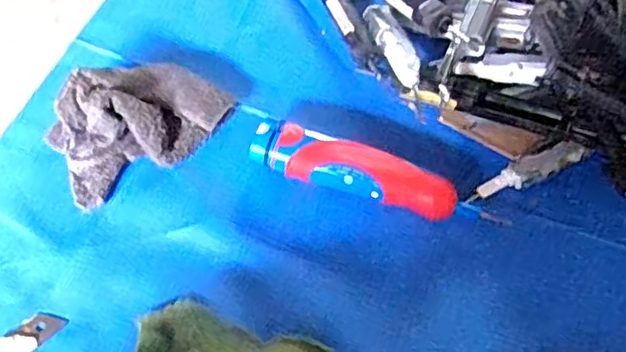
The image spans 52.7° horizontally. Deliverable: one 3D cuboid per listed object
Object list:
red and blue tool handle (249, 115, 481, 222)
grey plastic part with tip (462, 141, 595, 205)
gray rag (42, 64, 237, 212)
[{"bbox_3d":[0.030,-0.001,0.390,0.141,0.024,0.032,17,59,11],"label":"red and blue tool handle"},{"bbox_3d":[0.132,-0.004,0.392,0.077,0.009,0.015,-23,62,5],"label":"grey plastic part with tip"},{"bbox_3d":[-0.115,-0.041,0.414,0.115,0.038,0.073,-31,64,-18],"label":"gray rag"}]

